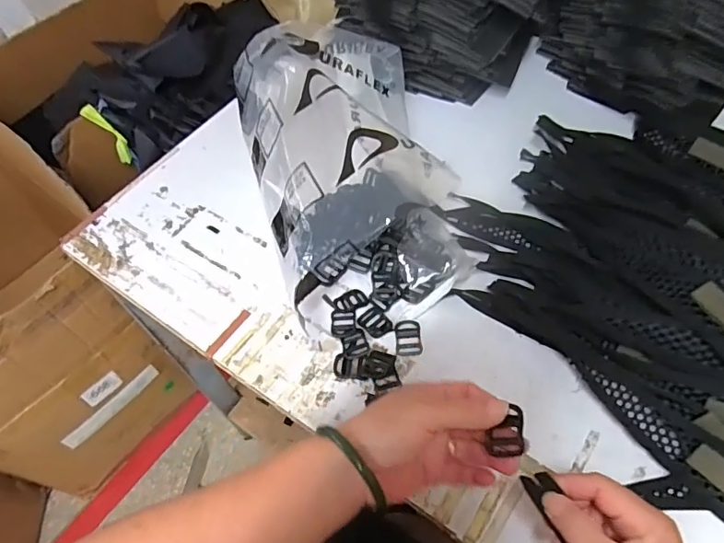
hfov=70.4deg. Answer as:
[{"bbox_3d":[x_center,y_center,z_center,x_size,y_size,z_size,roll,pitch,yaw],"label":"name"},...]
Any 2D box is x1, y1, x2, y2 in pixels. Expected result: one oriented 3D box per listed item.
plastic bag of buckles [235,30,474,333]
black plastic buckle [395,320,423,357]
[{"bbox_3d":[-0.006,-0.120,0.561,0.208,0.178,0.310,-17,56,-6],"label":"plastic bag of buckles"},{"bbox_3d":[0.048,0.068,0.530,0.027,0.004,0.038,-4,56,2],"label":"black plastic buckle"}]

